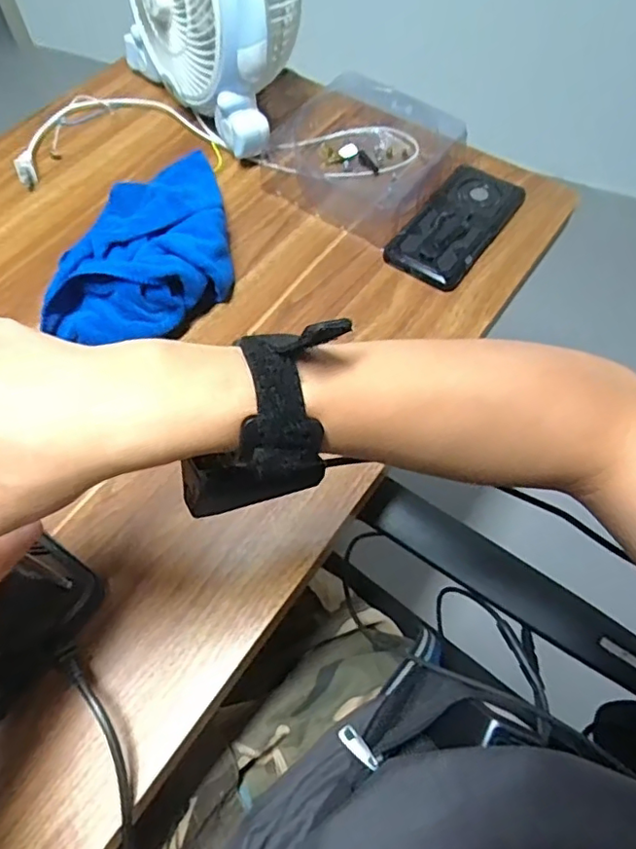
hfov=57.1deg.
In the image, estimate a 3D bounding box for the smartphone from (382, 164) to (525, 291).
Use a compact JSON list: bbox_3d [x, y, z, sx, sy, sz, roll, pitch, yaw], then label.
[{"bbox_3d":[0.149,-0.215,0.610,0.081,0.010,0.180,30,65,17],"label":"smartphone"}]

